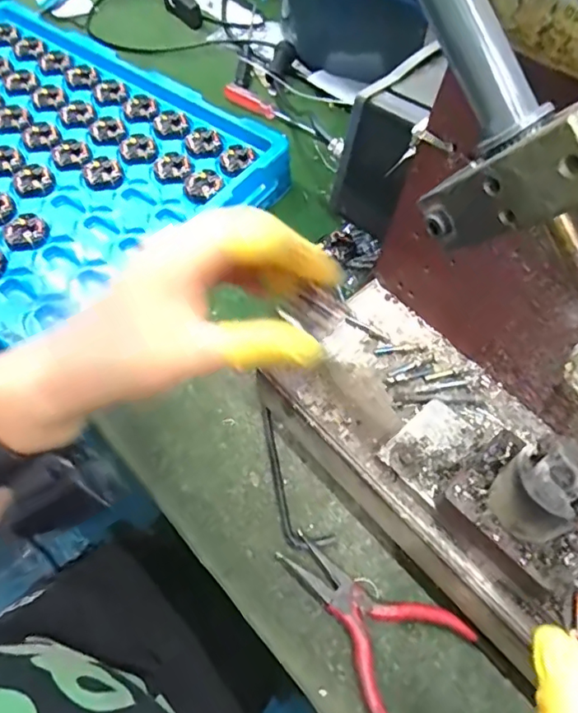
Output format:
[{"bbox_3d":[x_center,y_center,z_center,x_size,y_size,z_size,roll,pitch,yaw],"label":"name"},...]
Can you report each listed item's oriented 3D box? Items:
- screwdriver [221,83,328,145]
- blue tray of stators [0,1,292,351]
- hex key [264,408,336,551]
[{"bbox_3d":[-0.011,-0.233,0.520,0.108,0.015,0.012,24,60,-5],"label":"screwdriver"},{"bbox_3d":[-0.225,-0.172,0.461,0.384,0.036,0.272,32,64,18],"label":"blue tray of stators"},{"bbox_3d":[-0.004,0.076,0.331,0.025,0.007,0.090,-23,62,-14],"label":"hex key"}]

